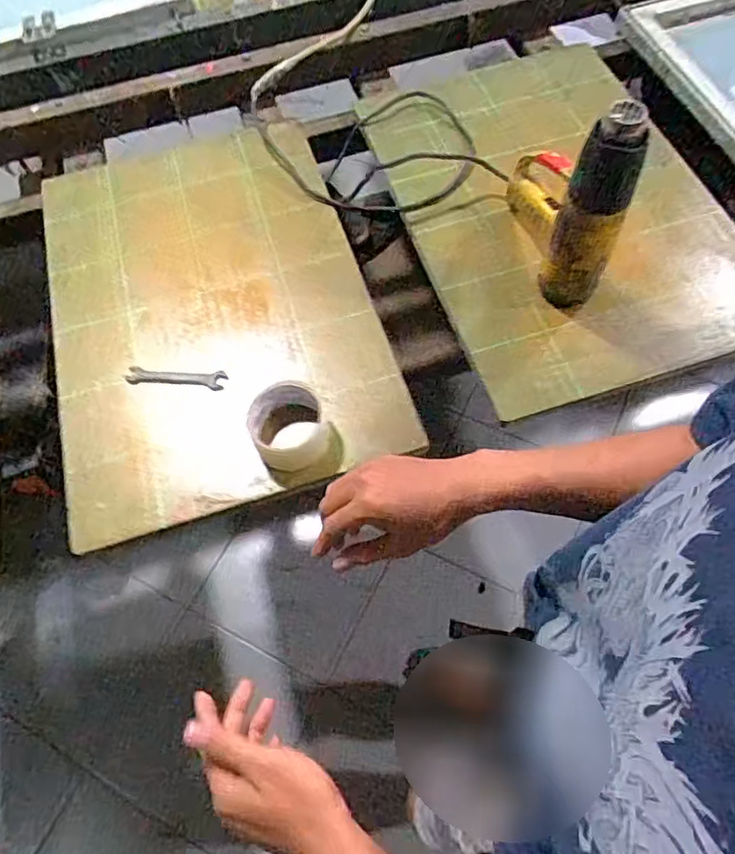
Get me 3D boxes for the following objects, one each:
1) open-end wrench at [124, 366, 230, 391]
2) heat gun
[{"bbox_3d":[-0.230,-0.059,0.726,0.120,0.010,0.024,3,65,5],"label":"open-end wrench"},{"bbox_3d":[0.227,-0.276,0.677,0.070,0.244,0.188,-7,64,0],"label":"heat gun"}]

